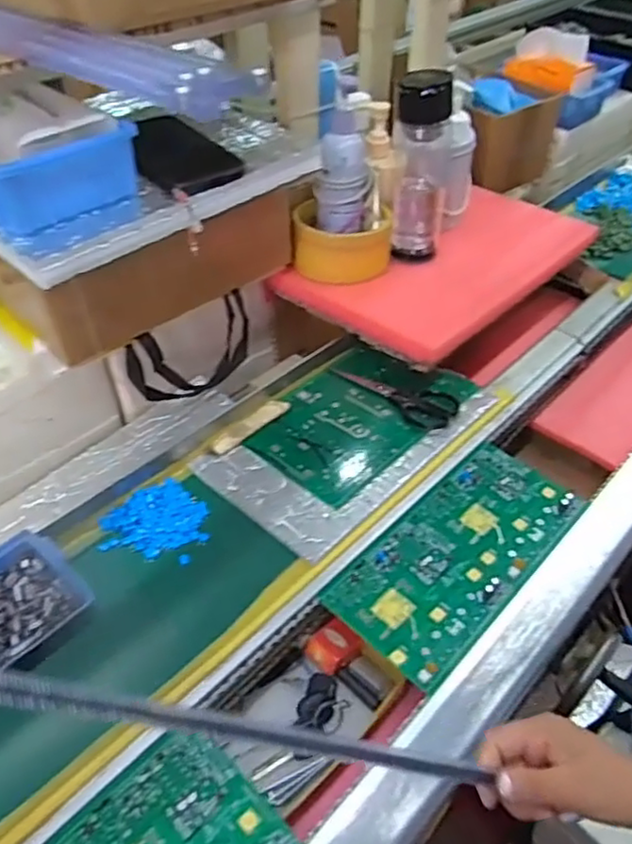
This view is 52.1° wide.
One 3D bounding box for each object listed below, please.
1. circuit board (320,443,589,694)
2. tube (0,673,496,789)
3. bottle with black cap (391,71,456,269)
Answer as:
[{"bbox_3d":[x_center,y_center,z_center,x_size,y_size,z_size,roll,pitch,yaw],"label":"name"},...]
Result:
[{"bbox_3d":[0.135,0.116,0.599,0.118,0.013,0.255,34,54,30],"label":"circuit board"},{"bbox_3d":[-0.088,0.139,0.310,0.420,0.012,0.012,23,42,-22],"label":"tube"},{"bbox_3d":[0.128,-0.309,0.786,0.062,0.215,0.067,4,44,5],"label":"bottle with black cap"}]

